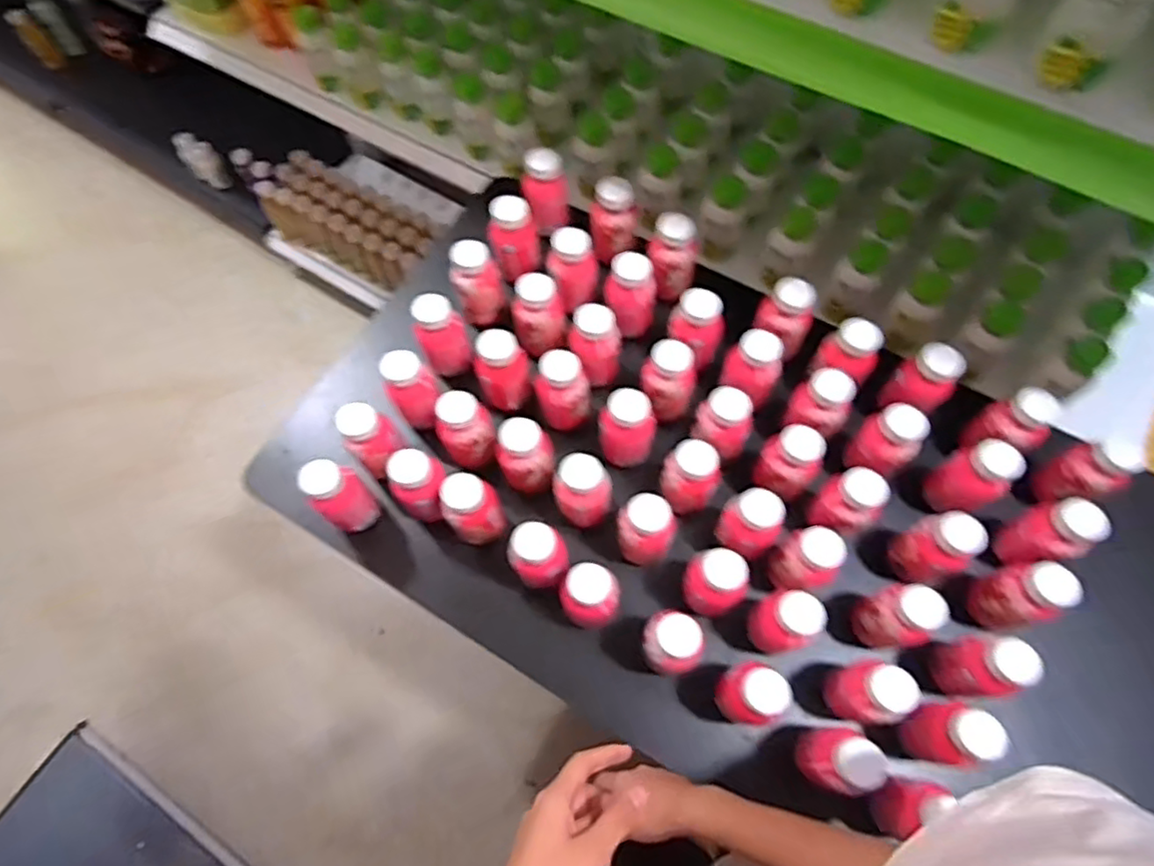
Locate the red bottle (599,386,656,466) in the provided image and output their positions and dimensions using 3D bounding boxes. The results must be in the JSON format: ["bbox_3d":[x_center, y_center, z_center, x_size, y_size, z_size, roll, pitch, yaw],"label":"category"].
[{"bbox_3d":[0.058,-0.004,0.766,0.067,0.101,0.061,-1,66,1],"label":"red bottle"}]

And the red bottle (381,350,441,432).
[{"bbox_3d":[-0.198,-0.053,0.798,0.060,0.106,0.060,-29,69,-11],"label":"red bottle"}]

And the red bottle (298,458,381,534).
[{"bbox_3d":[-0.266,0.070,0.749,0.053,0.115,0.059,35,72,15],"label":"red bottle"}]

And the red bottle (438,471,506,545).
[{"bbox_3d":[-0.118,0.084,0.741,0.066,0.116,0.056,11,67,6],"label":"red bottle"}]

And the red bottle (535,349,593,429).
[{"bbox_3d":[-0.016,-0.049,0.784,0.063,0.097,0.059,-6,66,-1],"label":"red bottle"}]

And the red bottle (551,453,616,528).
[{"bbox_3d":[0.006,0.064,0.743,0.063,0.110,0.058,-1,66,1],"label":"red bottle"}]

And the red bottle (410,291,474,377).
[{"bbox_3d":[-0.161,-0.115,0.818,0.066,0.105,0.073,-25,68,-9],"label":"red bottle"}]

